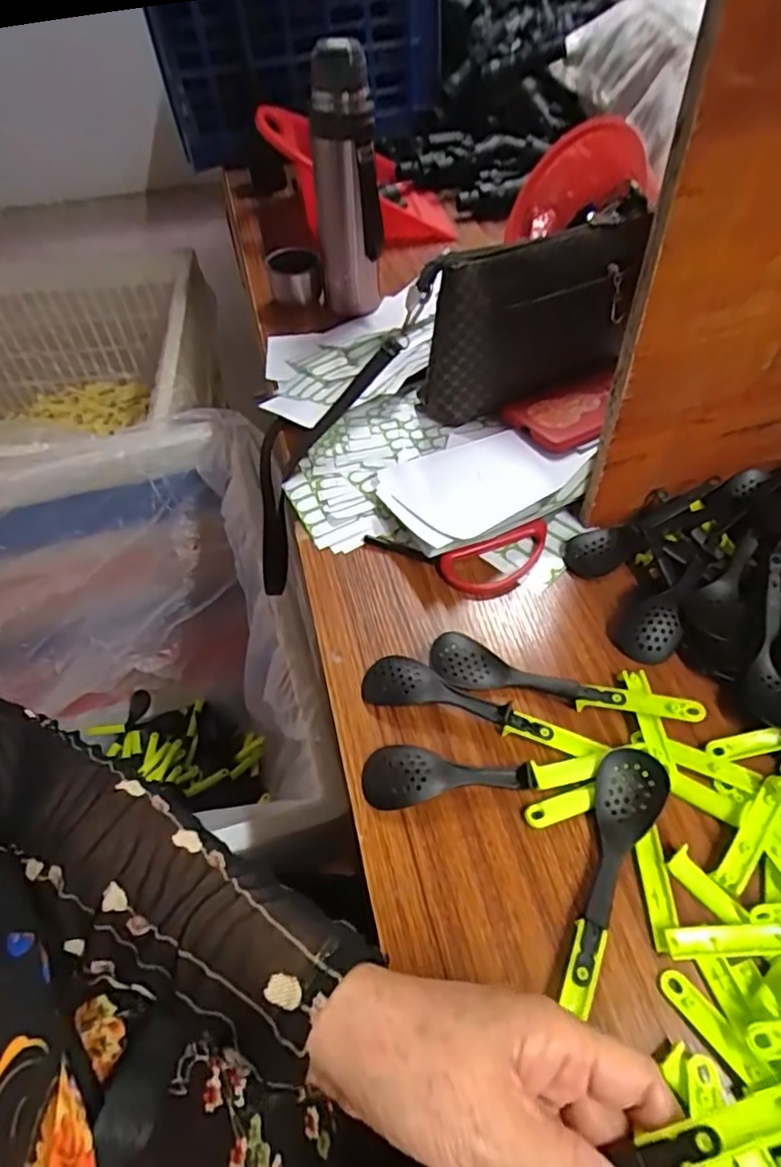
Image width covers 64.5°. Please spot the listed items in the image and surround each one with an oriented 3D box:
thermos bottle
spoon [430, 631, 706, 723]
[{"bbox_3d":[-0.049,-0.426,0.669,0.068,0.231,0.079,-8,53,-4],"label":"thermos bottle"},{"bbox_3d":[0.113,0.064,0.420,0.172,0.028,0.034,12,54,11],"label":"spoon"}]

